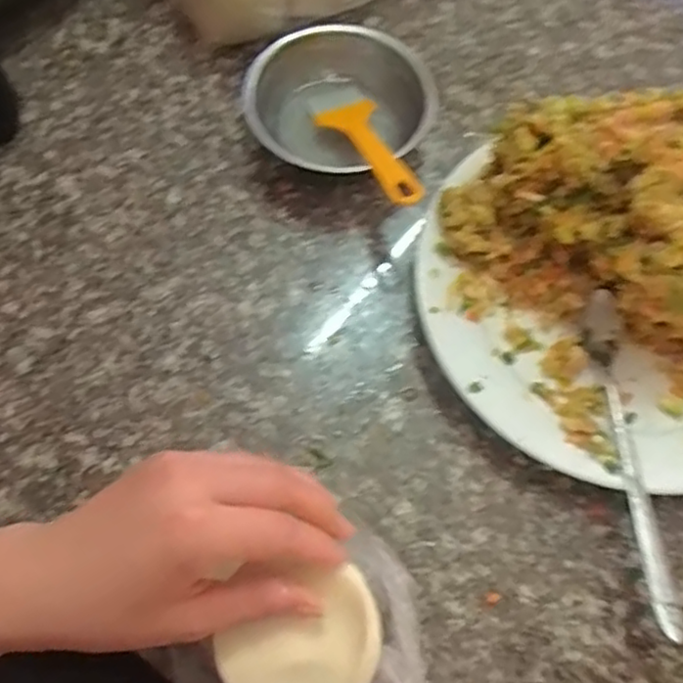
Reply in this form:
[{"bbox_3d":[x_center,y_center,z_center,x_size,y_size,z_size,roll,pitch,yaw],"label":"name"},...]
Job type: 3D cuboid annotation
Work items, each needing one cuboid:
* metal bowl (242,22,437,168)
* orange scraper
[{"bbox_3d":[-0.005,-0.154,0.451,0.118,0.056,0.100,37,70,12],"label":"metal bowl"},{"bbox_3d":[0.021,-0.123,0.430,0.037,0.013,0.112,-21,52,-11],"label":"orange scraper"}]

